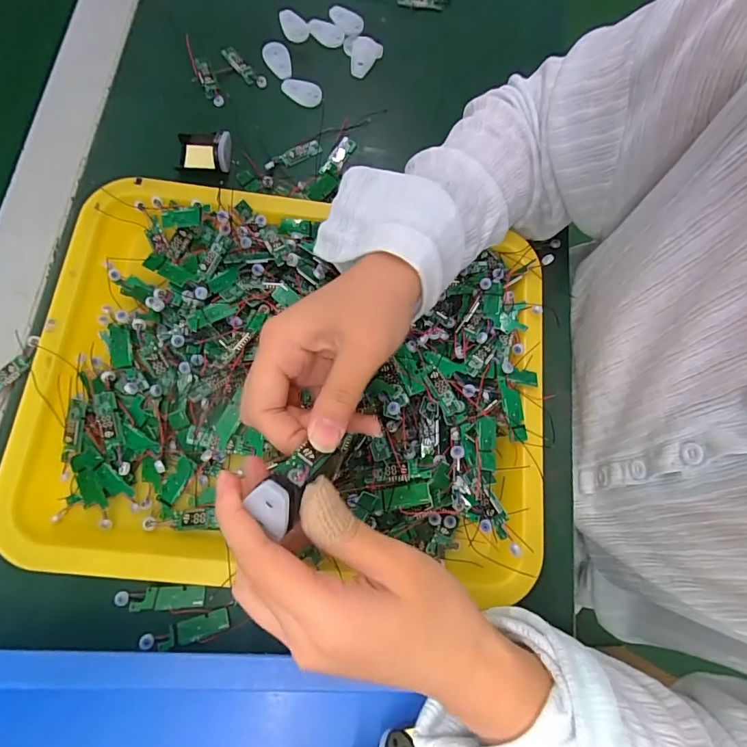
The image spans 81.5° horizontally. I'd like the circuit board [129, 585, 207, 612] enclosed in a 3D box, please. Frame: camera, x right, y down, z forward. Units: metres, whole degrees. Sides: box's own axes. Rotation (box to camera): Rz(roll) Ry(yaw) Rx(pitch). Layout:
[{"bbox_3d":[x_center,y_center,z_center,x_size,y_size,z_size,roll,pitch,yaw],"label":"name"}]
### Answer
[{"bbox_3d":[-0.129,0.141,0.272,0.042,0.005,0.013,0,73,-13],"label":"circuit board"}]

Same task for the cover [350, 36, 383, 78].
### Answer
[{"bbox_3d":[-0.008,-0.291,0.397,0.027,0.013,0.039,15,74,-1],"label":"cover"}]

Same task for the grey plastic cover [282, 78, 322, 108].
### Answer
[{"bbox_3d":[-0.063,-0.249,0.382,0.037,0.008,0.018,23,74,1],"label":"grey plastic cover"}]

